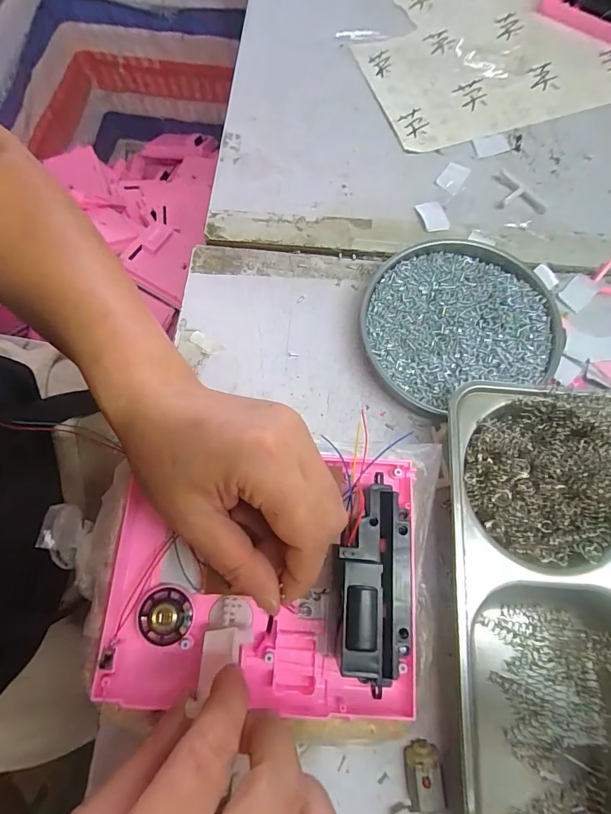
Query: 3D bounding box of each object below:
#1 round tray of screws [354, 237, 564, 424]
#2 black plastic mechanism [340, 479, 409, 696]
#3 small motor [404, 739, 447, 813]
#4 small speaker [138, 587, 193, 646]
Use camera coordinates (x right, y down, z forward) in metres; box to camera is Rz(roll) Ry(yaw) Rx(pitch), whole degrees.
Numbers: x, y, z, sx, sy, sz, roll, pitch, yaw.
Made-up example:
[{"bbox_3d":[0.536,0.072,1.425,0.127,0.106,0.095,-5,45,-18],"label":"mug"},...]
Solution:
[{"bbox_3d":[0.107,-0.062,0.310,0.130,0.020,0.122,0,73,1],"label":"round tray of screws"},{"bbox_3d":[0.037,0.088,0.221,0.039,0.030,0.096,1,73,1],"label":"black plastic mechanism"},{"bbox_3d":[0.066,0.202,0.232,0.019,0.012,0.029,-3,73,0],"label":"small motor"},{"bbox_3d":[-0.076,0.112,0.227,0.029,0.012,0.027,0,73,1],"label":"small speaker"}]

